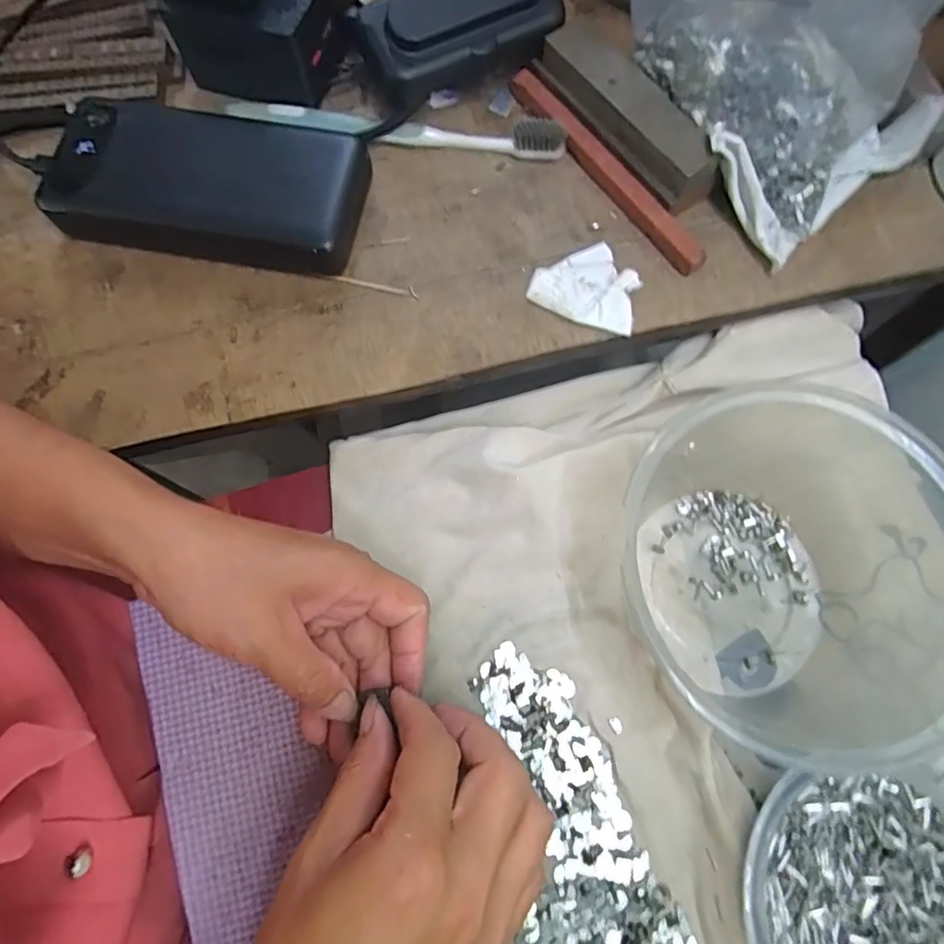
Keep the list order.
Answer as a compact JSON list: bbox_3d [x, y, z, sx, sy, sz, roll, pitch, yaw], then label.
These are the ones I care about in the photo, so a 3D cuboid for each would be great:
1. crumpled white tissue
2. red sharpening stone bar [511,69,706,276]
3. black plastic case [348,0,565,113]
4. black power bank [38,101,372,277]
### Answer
[{"bbox_3d":[0.058,-0.095,0.300,0.053,0.009,0.041,18,75,6],"label":"crumpled white tissue"},{"bbox_3d":[0.069,-0.159,0.314,0.014,0.010,0.145,-36,77,-9],"label":"red sharpening stone bar"},{"bbox_3d":[-0.007,-0.232,0.315,0.106,0.041,0.049,-23,83,-3],"label":"black plastic case"},{"bbox_3d":[-0.133,-0.149,0.303,0.151,0.031,0.072,9,74,3],"label":"black power bank"}]

